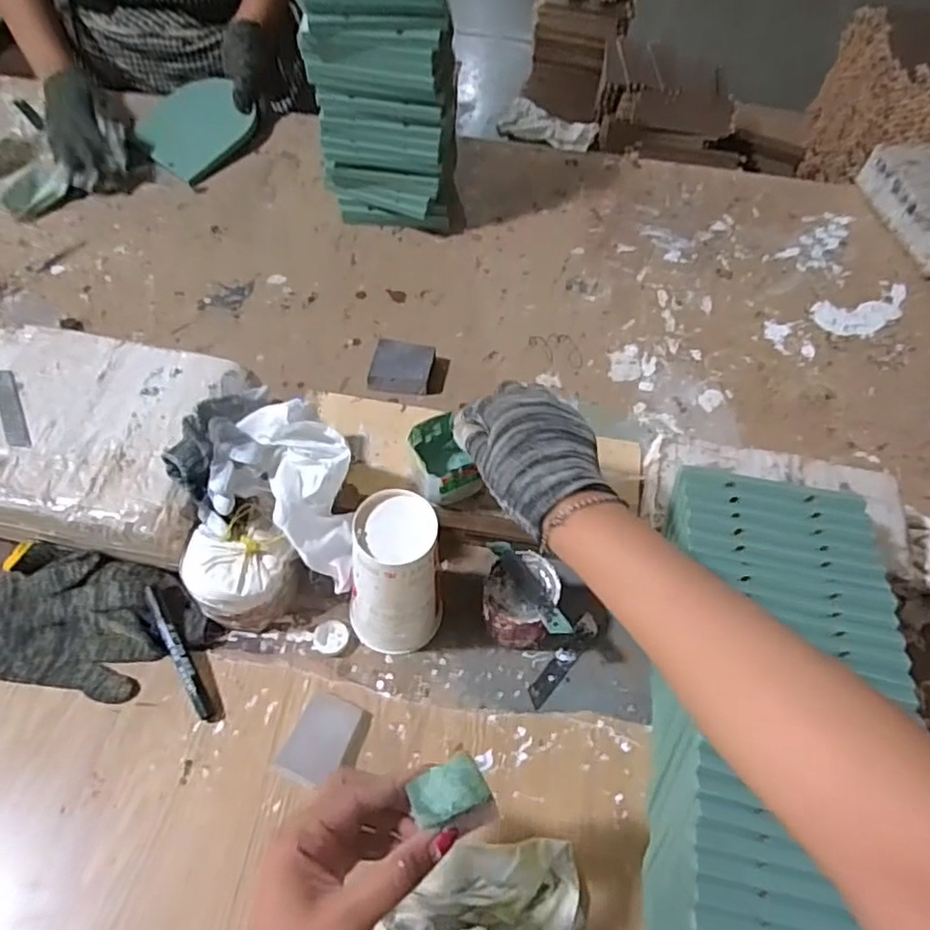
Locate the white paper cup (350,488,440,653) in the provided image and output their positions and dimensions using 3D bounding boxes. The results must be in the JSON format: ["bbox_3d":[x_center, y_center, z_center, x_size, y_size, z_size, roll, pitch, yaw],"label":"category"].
[{"bbox_3d":[-0.056,0.098,0.538,0.068,0.168,0.074,30,61,15],"label":"white paper cup"}]

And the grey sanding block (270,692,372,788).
[{"bbox_3d":[-0.113,0.223,0.524,0.056,0.015,0.069,23,59,12],"label":"grey sanding block"}]

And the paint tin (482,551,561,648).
[{"bbox_3d":[0.046,0.123,0.576,0.062,0.073,0.065,1,57,-2],"label":"paint tin"}]

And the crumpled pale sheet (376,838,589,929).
[{"bbox_3d":[0.023,0.315,0.459,0.109,0.051,0.121,33,62,17],"label":"crumpled pale sheet"}]

